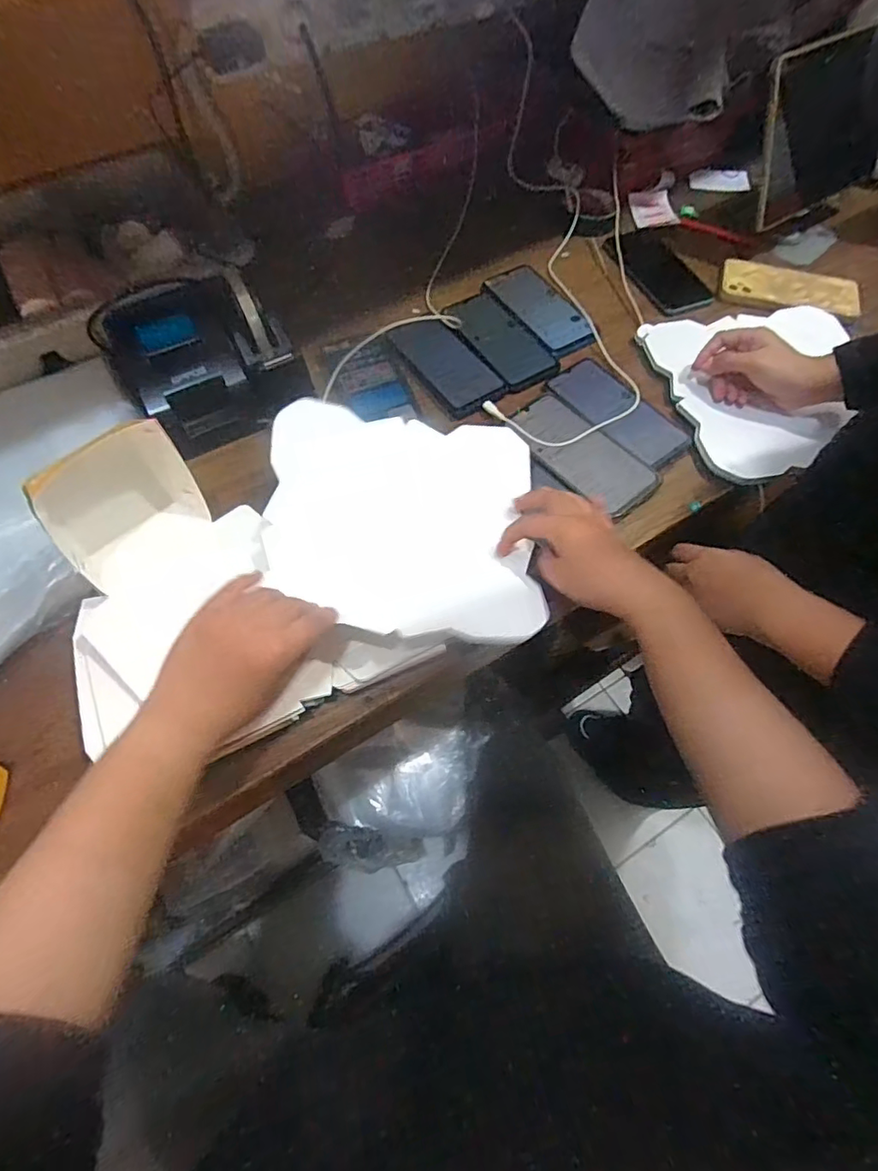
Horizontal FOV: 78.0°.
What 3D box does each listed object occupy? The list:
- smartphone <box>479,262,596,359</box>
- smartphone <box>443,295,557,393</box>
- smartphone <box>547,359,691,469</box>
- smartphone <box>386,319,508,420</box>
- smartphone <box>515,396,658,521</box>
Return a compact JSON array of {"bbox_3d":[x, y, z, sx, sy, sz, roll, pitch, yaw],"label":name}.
[{"bbox_3d":[0.123,-0.339,0.664,0.078,0.007,0.157,-29,65,-14],"label":"smartphone"},{"bbox_3d":[0.072,-0.288,0.636,0.064,0.007,0.156,-28,65,-14],"label":"smartphone"},{"bbox_3d":[0.194,-0.191,0.588,0.073,0.010,0.160,-34,67,-16],"label":"smartphone"},{"bbox_3d":[0.009,-0.258,0.632,0.081,0.013,0.147,-33,66,-16],"label":"smartphone"},{"bbox_3d":[0.145,-0.140,0.566,0.077,0.010,0.161,-36,67,-17],"label":"smartphone"}]

